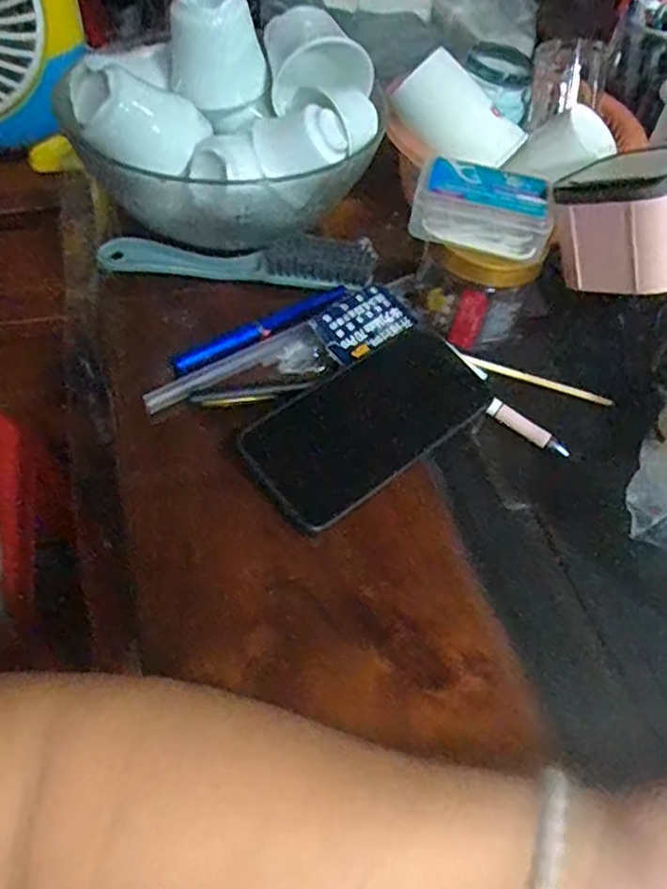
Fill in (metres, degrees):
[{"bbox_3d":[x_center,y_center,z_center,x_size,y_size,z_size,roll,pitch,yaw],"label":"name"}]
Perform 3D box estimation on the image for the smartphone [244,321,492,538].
[{"bbox_3d":[0.026,-0.018,0.419,0.167,0.009,0.075,-35,75,-27],"label":"smartphone"}]

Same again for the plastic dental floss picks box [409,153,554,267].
[{"bbox_3d":[0.101,-0.159,0.457,0.091,0.038,0.048,15,53,7],"label":"plastic dental floss picks box"}]

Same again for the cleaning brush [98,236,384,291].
[{"bbox_3d":[-0.070,-0.135,0.497,0.200,0.031,0.035,1,53,-4],"label":"cleaning brush"}]

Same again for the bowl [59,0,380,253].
[{"bbox_3d":[-0.078,-0.229,0.480,0.195,0.117,0.172,-22,58,-20],"label":"bowl"}]

